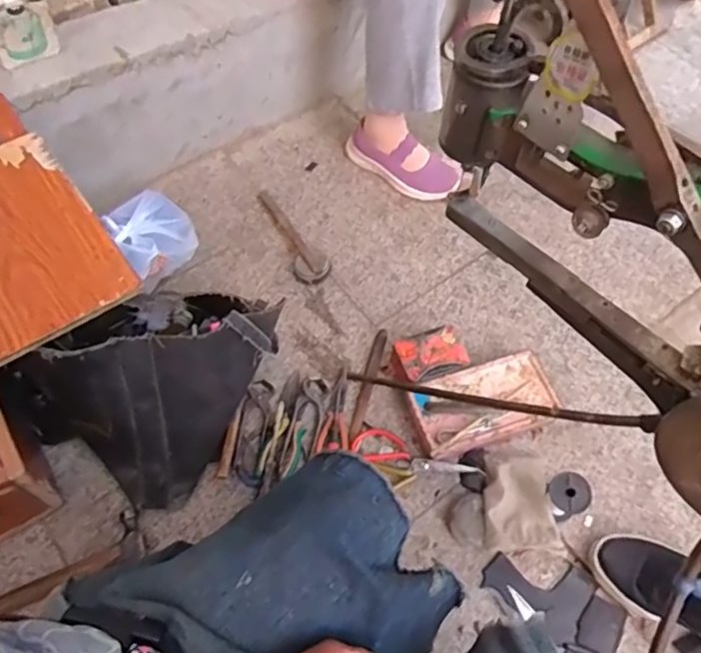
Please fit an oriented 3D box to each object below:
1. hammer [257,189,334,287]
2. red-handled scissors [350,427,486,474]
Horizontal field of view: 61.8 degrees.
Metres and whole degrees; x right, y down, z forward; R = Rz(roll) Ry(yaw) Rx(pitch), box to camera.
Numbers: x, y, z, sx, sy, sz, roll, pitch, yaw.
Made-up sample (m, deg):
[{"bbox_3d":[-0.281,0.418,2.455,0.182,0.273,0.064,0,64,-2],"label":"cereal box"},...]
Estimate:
[{"bbox_3d":[-0.126,-0.199,1.231,0.072,0.026,0.287,-23,61,-17],"label":"hammer"},{"bbox_3d":[0.104,0.217,0.953,0.204,0.016,0.068,22,58,12],"label":"red-handled scissors"}]

